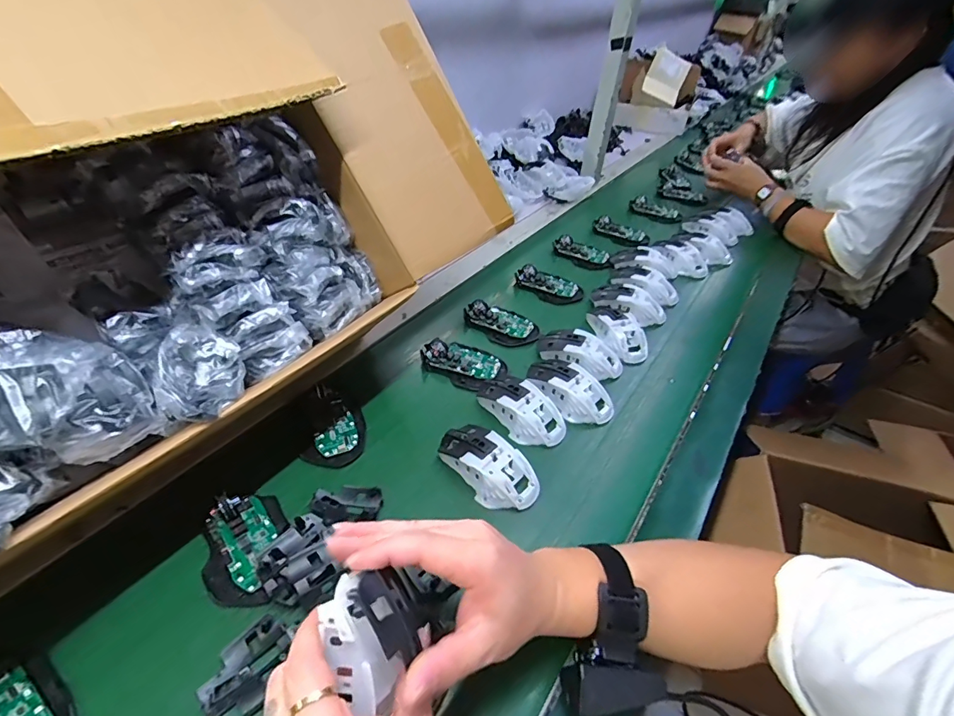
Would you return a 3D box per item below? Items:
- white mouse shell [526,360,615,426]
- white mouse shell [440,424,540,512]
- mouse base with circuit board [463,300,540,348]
[{"bbox_3d":[0.116,0.035,0.558,0.061,0.032,0.112,-33,52,-30],"label":"white mouse shell"},{"bbox_3d":[0.013,0.109,0.471,0.112,0.031,0.062,34,53,30],"label":"white mouse shell"},{"bbox_3d":[0.039,-0.056,0.661,0.117,0.024,0.065,34,53,30],"label":"mouse base with circuit board"}]

